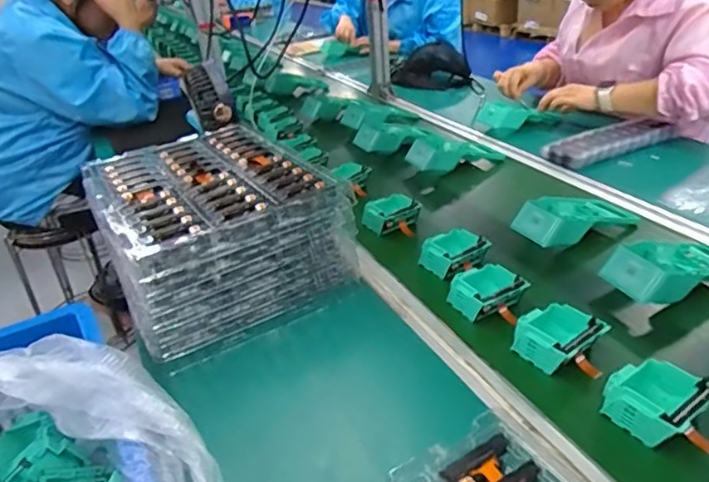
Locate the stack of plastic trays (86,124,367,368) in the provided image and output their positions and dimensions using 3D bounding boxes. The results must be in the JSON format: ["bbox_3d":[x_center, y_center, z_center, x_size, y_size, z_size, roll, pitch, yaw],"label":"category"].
[{"bbox_3d":[-0.206,-0.026,0.806,0.278,0.142,0.372,-20,33,-23],"label":"stack of plastic trays"}]

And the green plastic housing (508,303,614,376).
[{"bbox_3d":[0.222,0.108,0.613,0.074,0.040,0.082,-25,35,-30],"label":"green plastic housing"}]

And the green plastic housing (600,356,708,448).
[{"bbox_3d":[0.283,0.151,0.525,0.082,0.043,0.082,-23,34,-27],"label":"green plastic housing"}]

